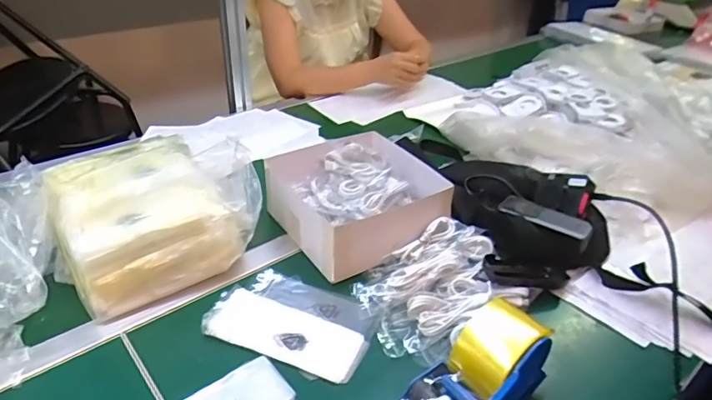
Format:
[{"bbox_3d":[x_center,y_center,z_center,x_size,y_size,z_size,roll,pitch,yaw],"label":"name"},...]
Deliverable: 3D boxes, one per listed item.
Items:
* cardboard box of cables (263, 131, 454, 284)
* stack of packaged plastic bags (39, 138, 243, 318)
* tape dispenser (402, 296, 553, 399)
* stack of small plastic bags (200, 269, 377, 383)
[{"bbox_3d":[-0.001,-0.001,0.746,0.211,0.098,0.225,-20,39,-30],"label":"cardboard box of cables"},{"bbox_3d":[-0.284,0.018,0.666,0.193,0.123,0.225,-20,39,-30],"label":"stack of packaged plastic bags"},{"bbox_3d":[0.122,0.174,0.484,0.147,0.095,0.080,-21,40,-32],"label":"tape dispenser"},{"bbox_3d":[-0.073,0.139,0.597,0.188,0.010,0.129,16,36,20],"label":"stack of small plastic bags"}]

